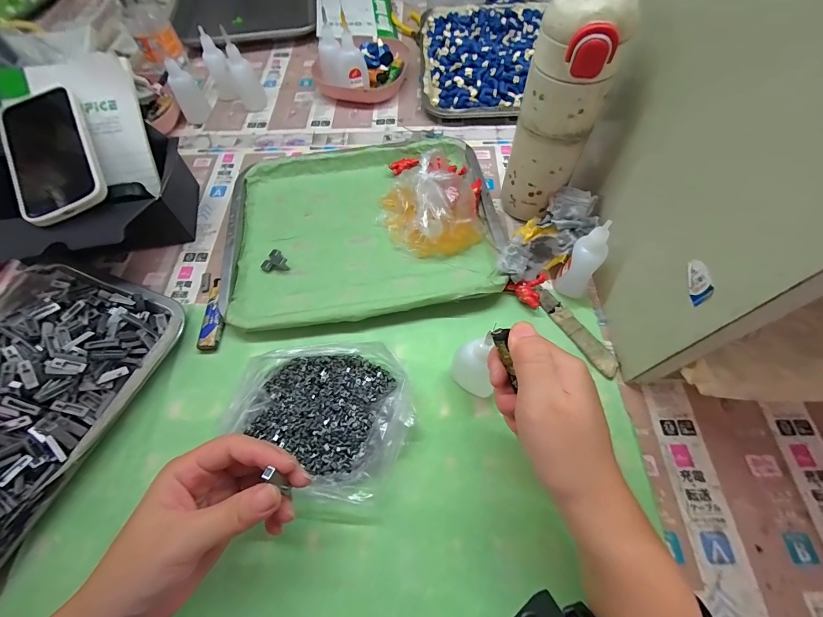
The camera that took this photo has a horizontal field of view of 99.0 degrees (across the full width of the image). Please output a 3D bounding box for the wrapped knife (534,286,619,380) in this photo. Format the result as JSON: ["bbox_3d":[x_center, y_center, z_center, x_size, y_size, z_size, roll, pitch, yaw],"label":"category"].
[{"bbox_3d":[0.155,0.020,0.338,0.020,0.006,0.105,-31,65,-12],"label":"wrapped knife"}]

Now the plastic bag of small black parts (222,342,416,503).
[{"bbox_3d":[-0.075,0.089,0.296,0.149,0.035,0.121,4,63,6],"label":"plastic bag of small black parts"}]

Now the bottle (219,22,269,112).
[{"bbox_3d":[-0.238,-0.332,0.496,0.037,0.092,0.032,-24,63,-8],"label":"bottle"}]

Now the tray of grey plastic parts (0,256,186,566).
[{"bbox_3d":[-0.365,0.090,0.288,0.211,0.068,0.310,18,65,13],"label":"tray of grey plastic parts"}]

